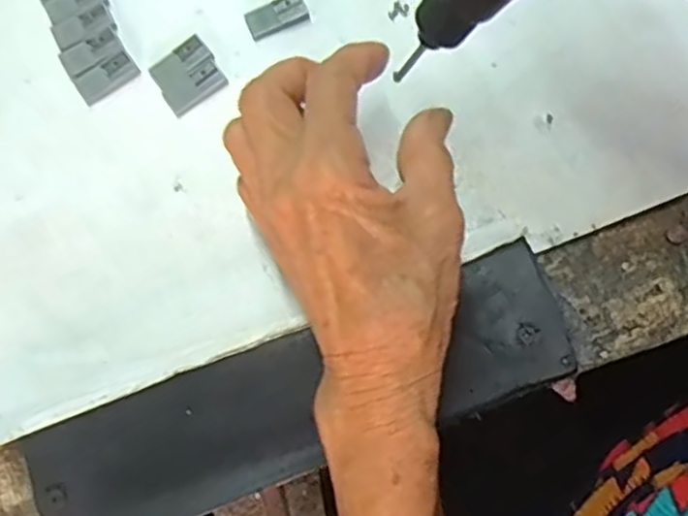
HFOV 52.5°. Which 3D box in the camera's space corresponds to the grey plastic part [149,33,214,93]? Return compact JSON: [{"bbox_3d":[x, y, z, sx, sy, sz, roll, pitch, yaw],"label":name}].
[{"bbox_3d":[-0.074,-0.088,0.314,0.028,0.004,0.014,-39,78,-7],"label":"grey plastic part"}]

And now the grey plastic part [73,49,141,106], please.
[{"bbox_3d":[-0.107,-0.082,0.313,0.027,0.004,0.015,-31,77,-6],"label":"grey plastic part"}]

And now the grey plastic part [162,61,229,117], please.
[{"bbox_3d":[-0.066,-0.076,0.311,0.028,0.004,0.015,-35,78,-6],"label":"grey plastic part"}]

